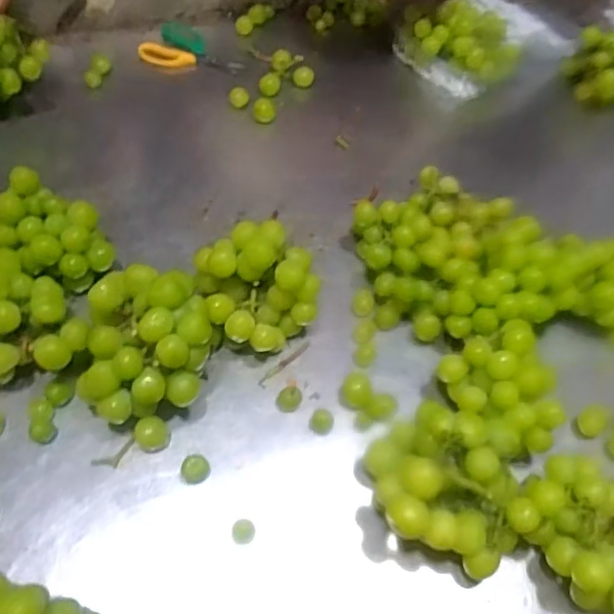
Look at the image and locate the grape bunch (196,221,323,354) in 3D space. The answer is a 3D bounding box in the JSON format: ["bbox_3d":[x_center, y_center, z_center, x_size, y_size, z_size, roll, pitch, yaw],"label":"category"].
[{"bbox_3d":[-0.044,-0.018,0.553,0.106,0.099,0.099,3,55,-4],"label":"grape bunch"}]

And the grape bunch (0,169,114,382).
[{"bbox_3d":[-0.262,-0.029,0.556,0.132,0.082,0.204,2,55,-5],"label":"grape bunch"}]

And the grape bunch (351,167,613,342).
[{"bbox_3d":[0.214,-0.055,0.616,0.321,0.089,0.188,2,55,-5],"label":"grape bunch"}]

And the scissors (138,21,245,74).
[{"bbox_3d":[-0.159,-0.363,0.830,0.140,0.018,0.089,10,54,1],"label":"scissors"}]

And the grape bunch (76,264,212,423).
[{"bbox_3d":[-0.133,0.037,0.503,0.098,0.103,0.106,3,55,-4],"label":"grape bunch"}]

